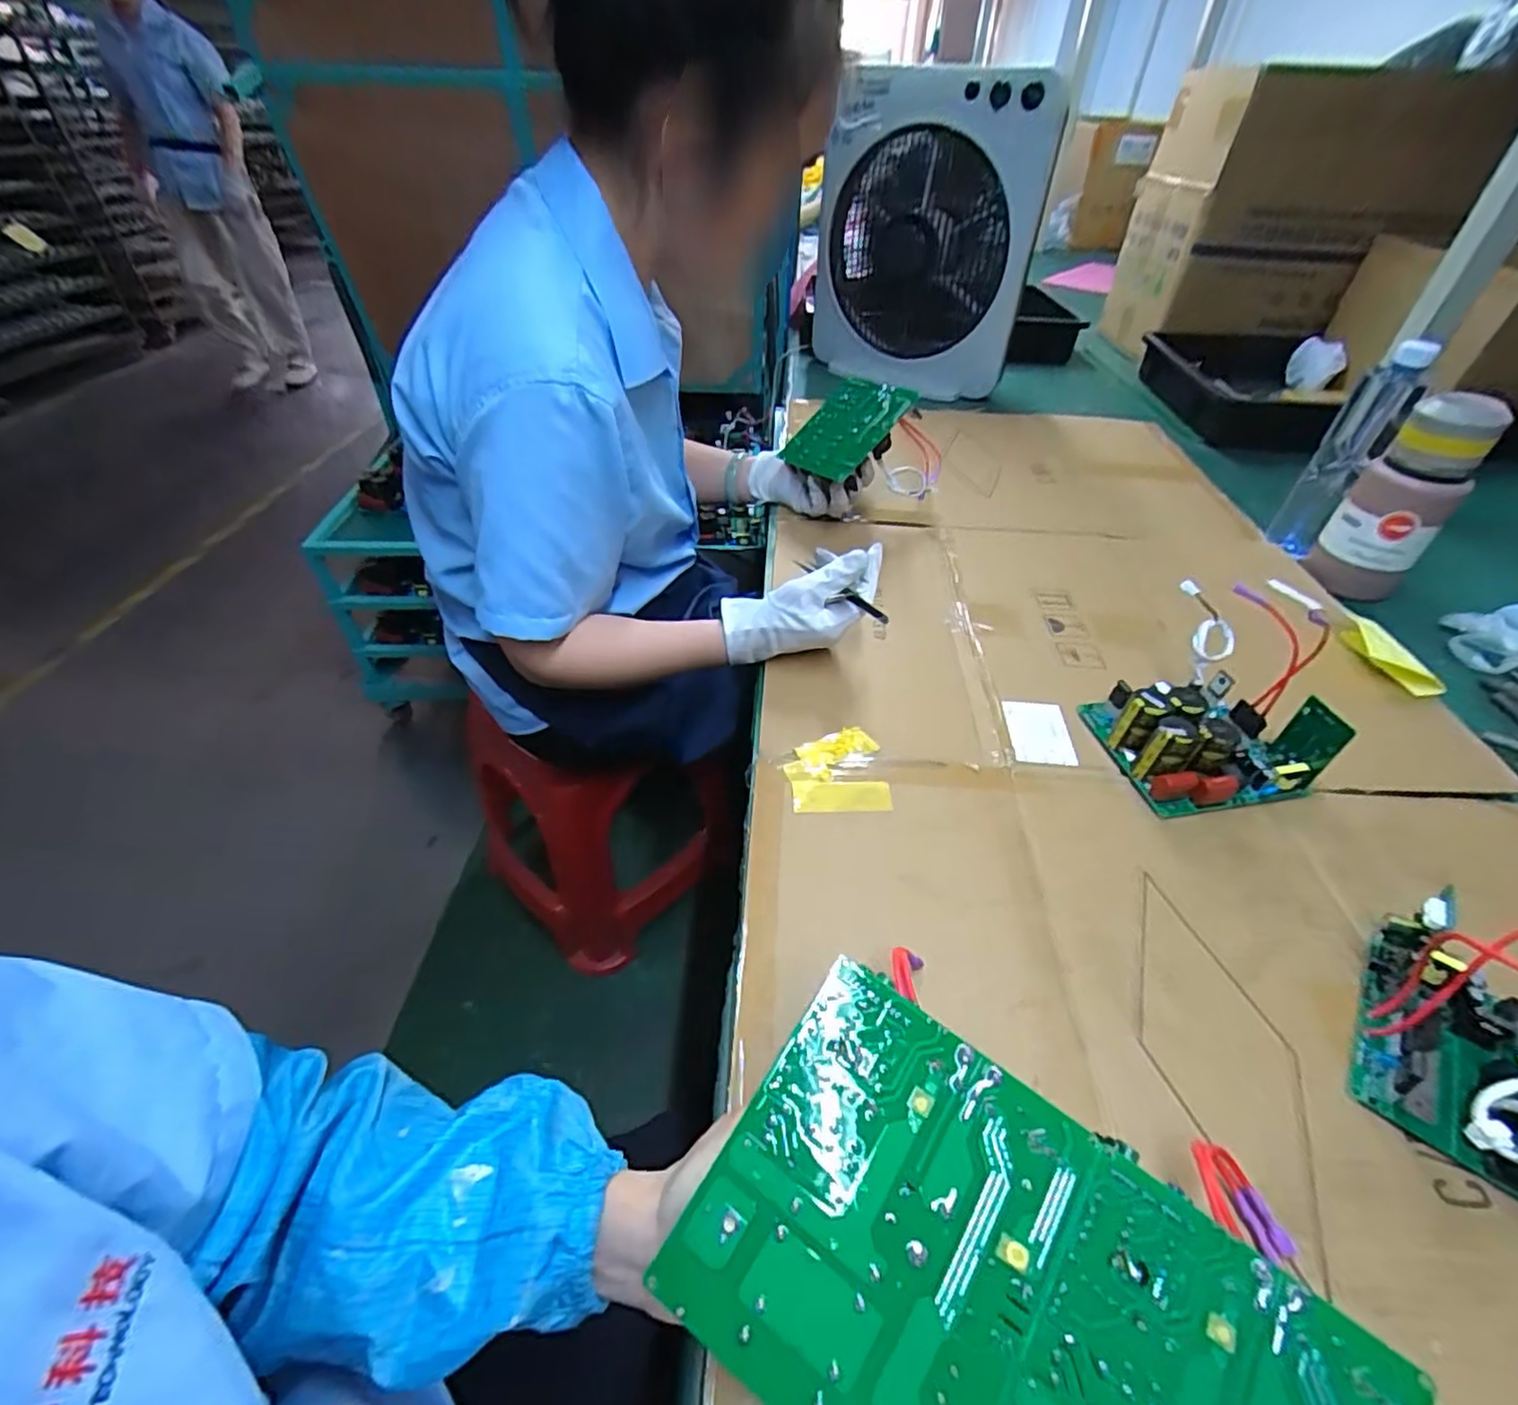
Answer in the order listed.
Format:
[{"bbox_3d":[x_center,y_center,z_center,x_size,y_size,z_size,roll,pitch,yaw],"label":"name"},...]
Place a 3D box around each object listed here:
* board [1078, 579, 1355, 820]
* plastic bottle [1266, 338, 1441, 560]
[{"bbox_3d":[0.362,0.013,0.531,0.144,0.072,0.120,-8,44,-11],"label":"board"},{"bbox_3d":[0.669,-0.284,0.753,0.056,0.210,0.069,24,47,22],"label":"plastic bottle"}]

